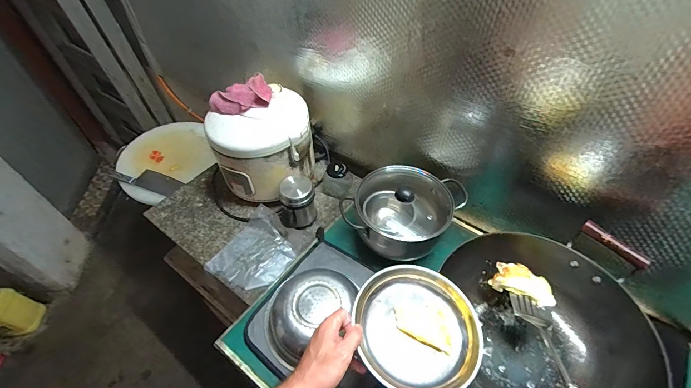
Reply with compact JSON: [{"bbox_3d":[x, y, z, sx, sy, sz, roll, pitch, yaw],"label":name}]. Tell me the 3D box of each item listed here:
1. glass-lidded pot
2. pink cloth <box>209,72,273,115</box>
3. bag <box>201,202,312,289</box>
[{"bbox_3d":[0.133,0.045,0.777,0.217,0.153,0.218,26,54,20],"label":"glass-lidded pot"},{"bbox_3d":[-0.262,-0.234,0.781,0.169,0.066,0.077,-8,47,18],"label":"pink cloth"},{"bbox_3d":[-0.213,0.140,0.812,0.177,0.025,0.204,27,54,20],"label":"bag"}]

